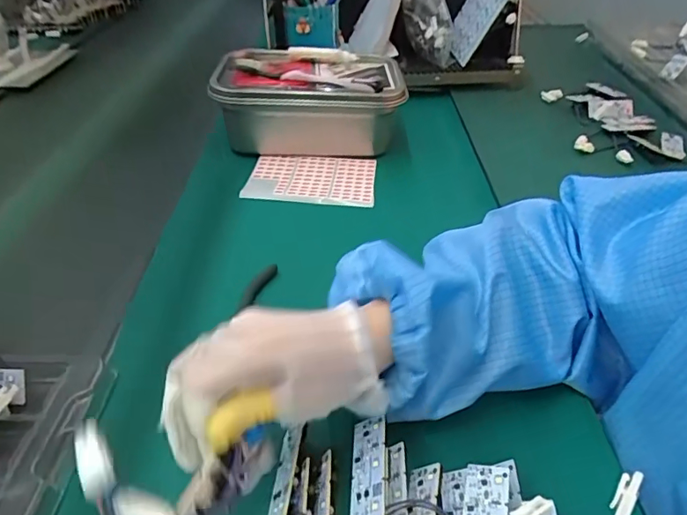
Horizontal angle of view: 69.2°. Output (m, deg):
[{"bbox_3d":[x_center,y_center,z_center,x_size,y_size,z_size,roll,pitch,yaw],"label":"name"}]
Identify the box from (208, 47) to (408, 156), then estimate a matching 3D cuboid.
[{"bbox_3d":[-0.040,-0.203,0.663,0.240,0.103,0.154,-4,39,-5],"label":"box"}]

